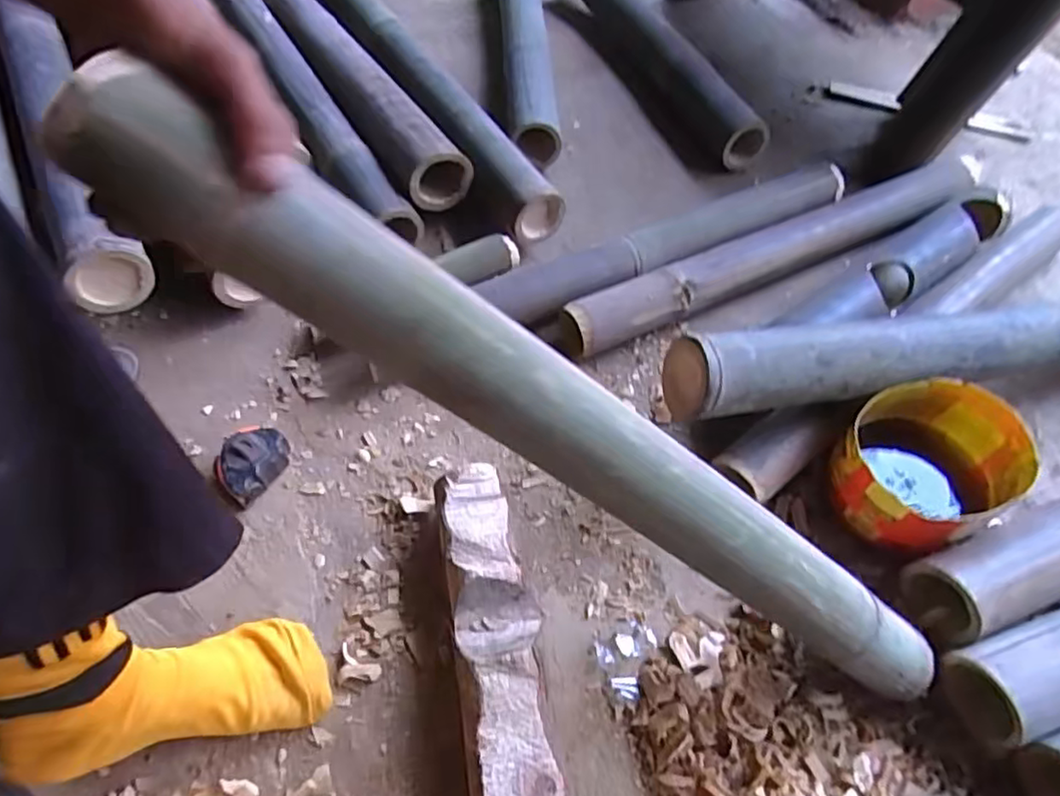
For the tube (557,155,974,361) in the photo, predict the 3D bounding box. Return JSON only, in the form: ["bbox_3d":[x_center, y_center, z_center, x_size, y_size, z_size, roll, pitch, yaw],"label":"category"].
[{"bbox_3d":[0.290,-0.172,0.769,0.559,0.058,0.059,-19,59,-15],"label":"tube"}]

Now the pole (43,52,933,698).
[{"bbox_3d":[0.053,0.040,0.386,0.618,0.051,0.049,34,56,-22],"label":"pole"}]

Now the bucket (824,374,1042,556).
[{"bbox_3d":[0.373,0.069,0.618,0.157,0.110,0.137,-29,61,-20],"label":"bucket"}]

